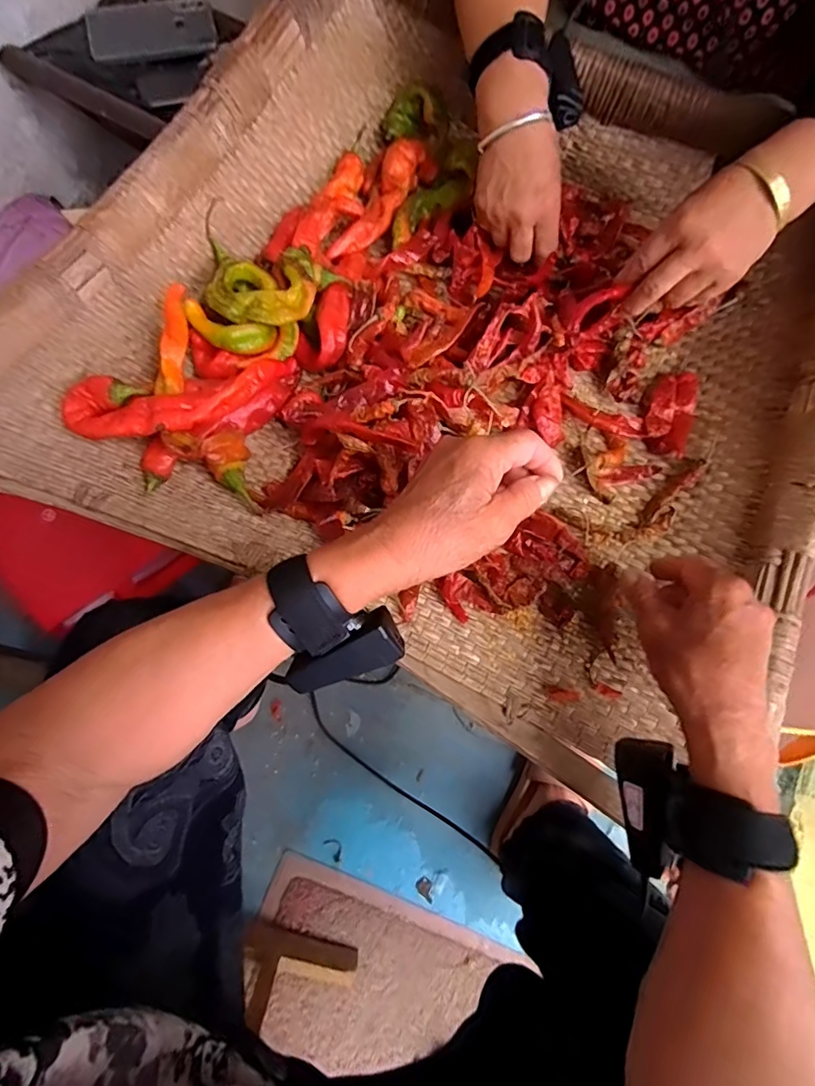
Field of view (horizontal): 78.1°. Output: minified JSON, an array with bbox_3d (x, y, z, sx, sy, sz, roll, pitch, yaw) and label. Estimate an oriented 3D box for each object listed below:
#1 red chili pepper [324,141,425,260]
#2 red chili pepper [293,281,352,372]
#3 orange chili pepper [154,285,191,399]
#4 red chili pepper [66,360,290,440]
[{"bbox_3d":[-0.025,-0.349,0.509,0.037,0.030,0.172,24,72,5],"label":"red chili pepper"},{"bbox_3d":[-0.071,-0.197,0.453,0.042,0.030,0.081,21,89,5],"label":"red chili pepper"},{"bbox_3d":[-0.188,-0.162,0.402,0.022,0.025,0.082,19,111,4],"label":"orange chili pepper"},{"bbox_3d":[-0.179,-0.118,0.402,0.175,0.025,0.059,-15,72,-8],"label":"red chili pepper"}]

